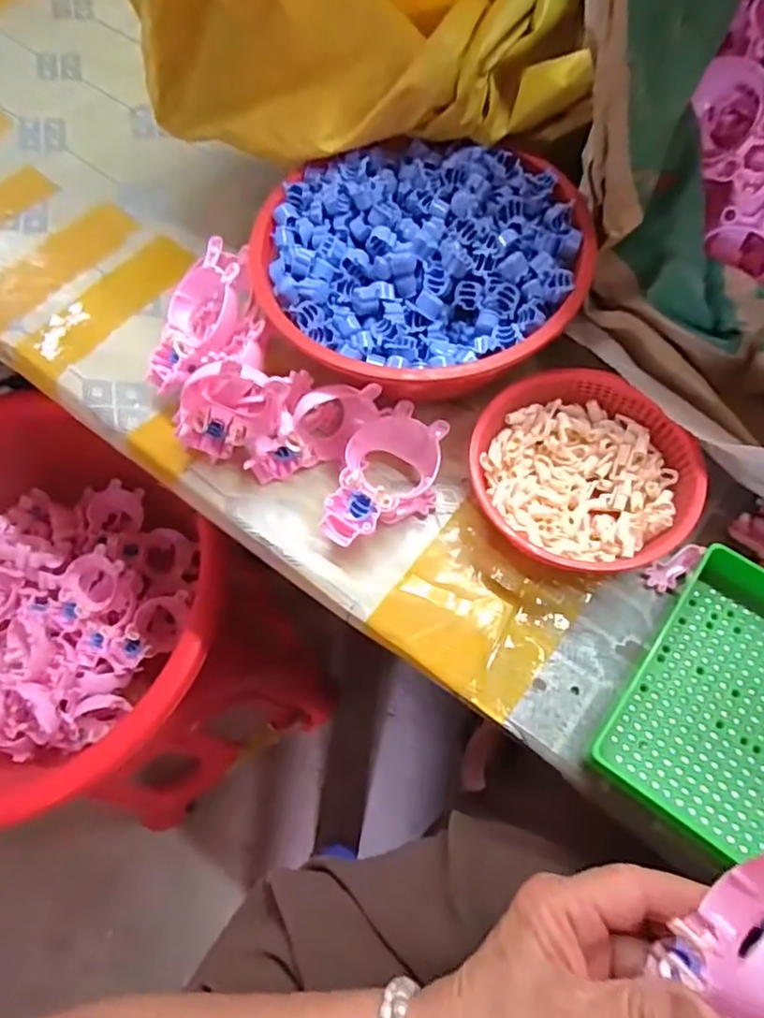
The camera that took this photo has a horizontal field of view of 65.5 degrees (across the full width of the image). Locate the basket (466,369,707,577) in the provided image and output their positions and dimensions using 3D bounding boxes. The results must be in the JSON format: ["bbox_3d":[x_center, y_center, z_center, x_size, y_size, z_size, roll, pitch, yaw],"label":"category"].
[{"bbox_3d":[0.126,-0.023,0.382,0.132,0.046,0.124,-1,65,2],"label":"basket"}]

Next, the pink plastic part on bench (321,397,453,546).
[{"bbox_3d":[0.004,-0.017,0.394,0.060,0.033,0.100,15,67,10],"label":"pink plastic part on bench"}]

